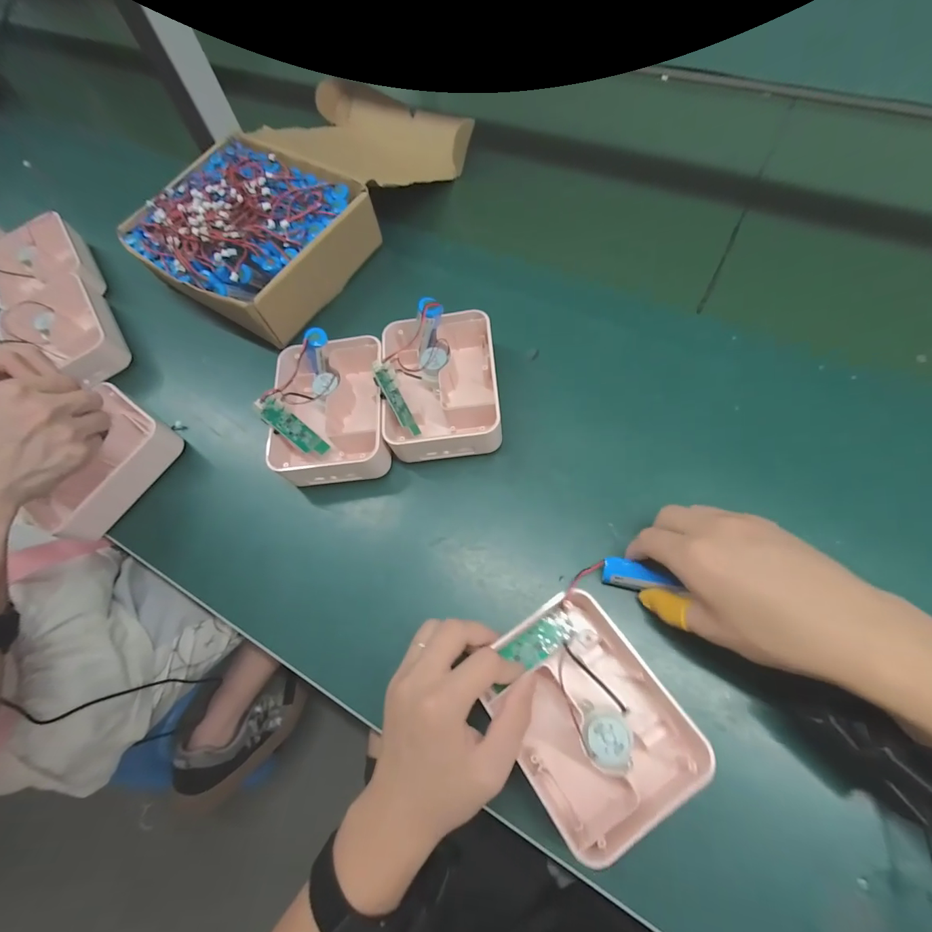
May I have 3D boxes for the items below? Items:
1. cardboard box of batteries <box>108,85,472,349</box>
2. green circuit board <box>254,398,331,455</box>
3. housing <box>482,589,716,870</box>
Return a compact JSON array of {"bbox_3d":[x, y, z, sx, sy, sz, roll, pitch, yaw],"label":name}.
[{"bbox_3d":[-0.179,-0.331,0.526,0.224,0.082,0.384,32,74,13],"label":"cardboard box of batteries"},{"bbox_3d":[-0.152,-0.033,0.406,0.068,0.012,0.020,40,74,-14],"label":"green circuit board"},{"bbox_3d":[0.077,0.156,0.299,0.102,0.044,0.128,-32,72,-9],"label":"housing"}]

